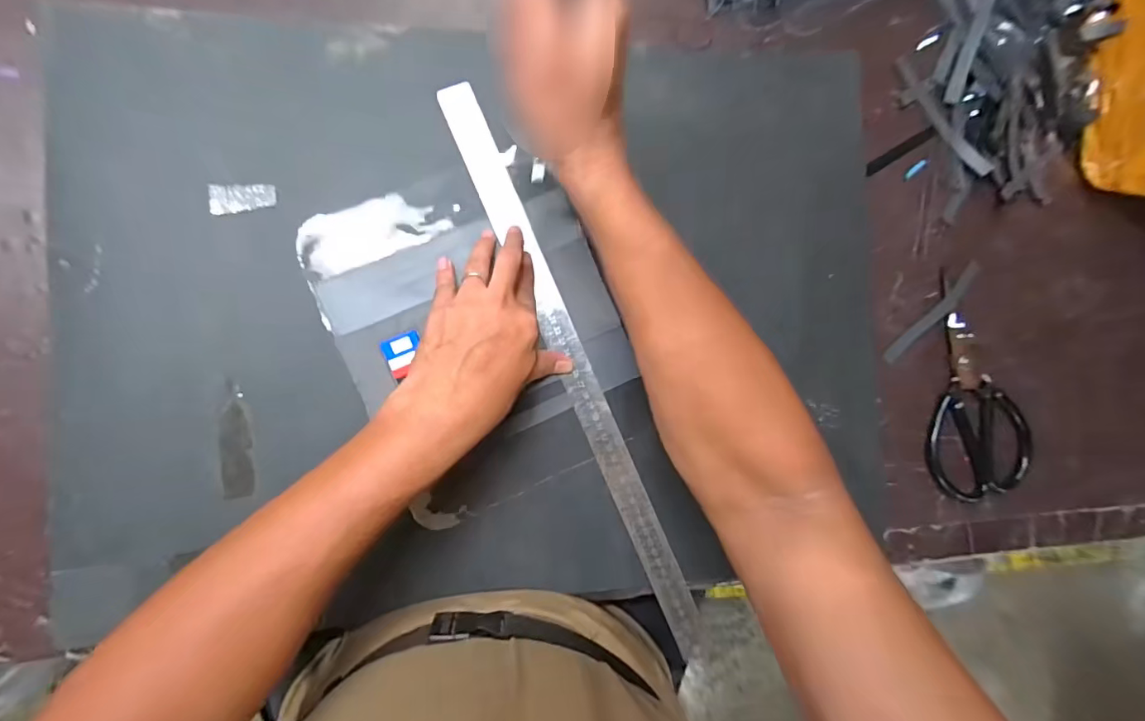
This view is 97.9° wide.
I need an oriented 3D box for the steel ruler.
[{"bbox_3d":[0.004,0.012,0.426,0.028,0.006,0.514,-23,92,-6],"label":"steel ruler"}]

